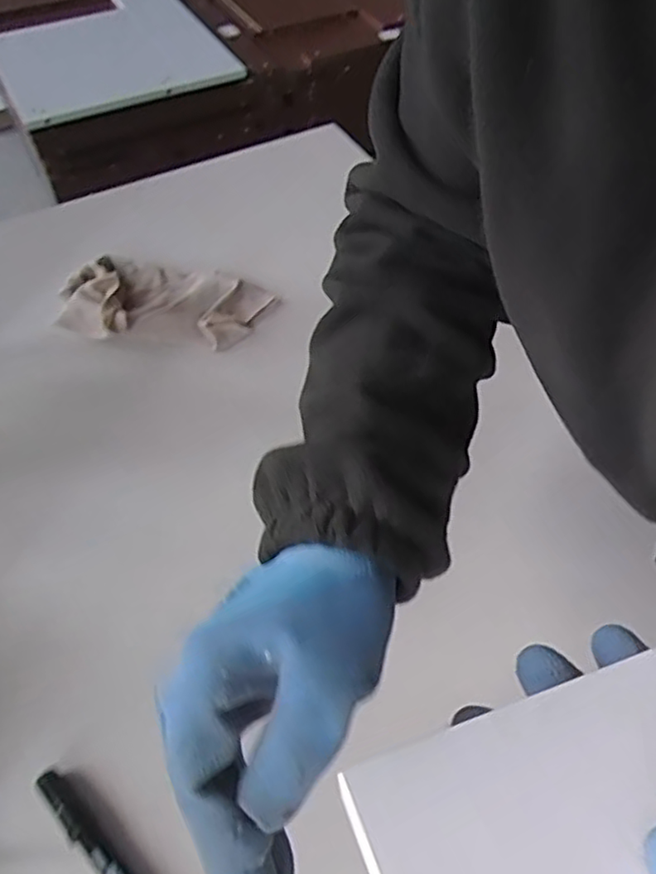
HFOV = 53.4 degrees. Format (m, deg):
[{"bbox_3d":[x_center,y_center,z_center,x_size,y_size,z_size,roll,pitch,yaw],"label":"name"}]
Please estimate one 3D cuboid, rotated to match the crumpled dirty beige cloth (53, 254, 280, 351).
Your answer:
[{"bbox_3d":[-0.162,-0.137,0.646,0.211,0.024,0.107,2,53,3],"label":"crumpled dirty beige cloth"}]

